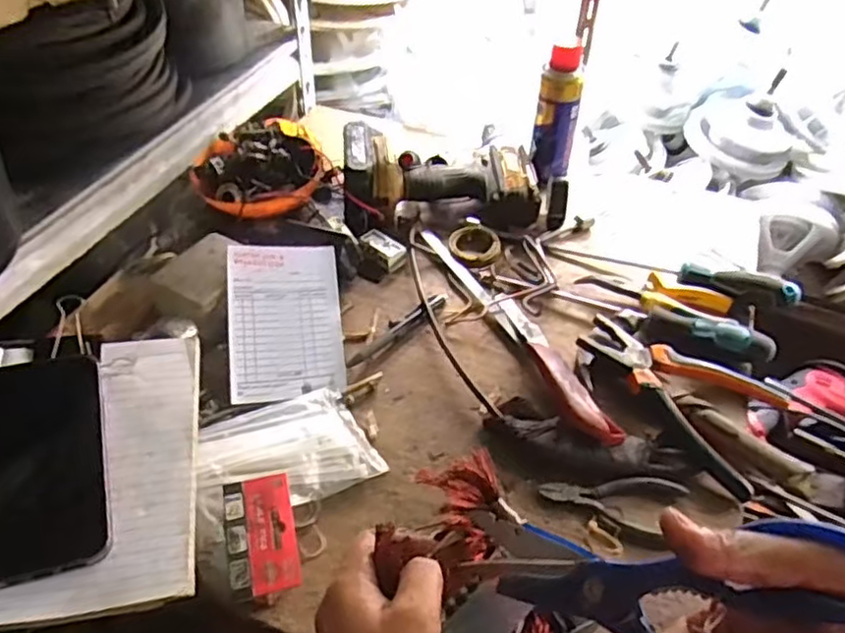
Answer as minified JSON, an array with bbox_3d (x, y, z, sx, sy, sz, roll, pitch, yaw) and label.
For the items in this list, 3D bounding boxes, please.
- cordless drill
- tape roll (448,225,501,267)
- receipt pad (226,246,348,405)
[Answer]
[{"bbox_3d":[0.022,-0.160,0.777,0.234,0.072,0.136,-2,45,-4],"label":"cordless drill"},{"bbox_3d":[0.057,-0.078,0.733,0.056,0.013,0.058,1,45,-1],"label":"tape roll"},{"bbox_3d":[-0.124,0.002,0.619,0.100,0.006,0.147,-3,70,-13],"label":"receipt pad"}]

